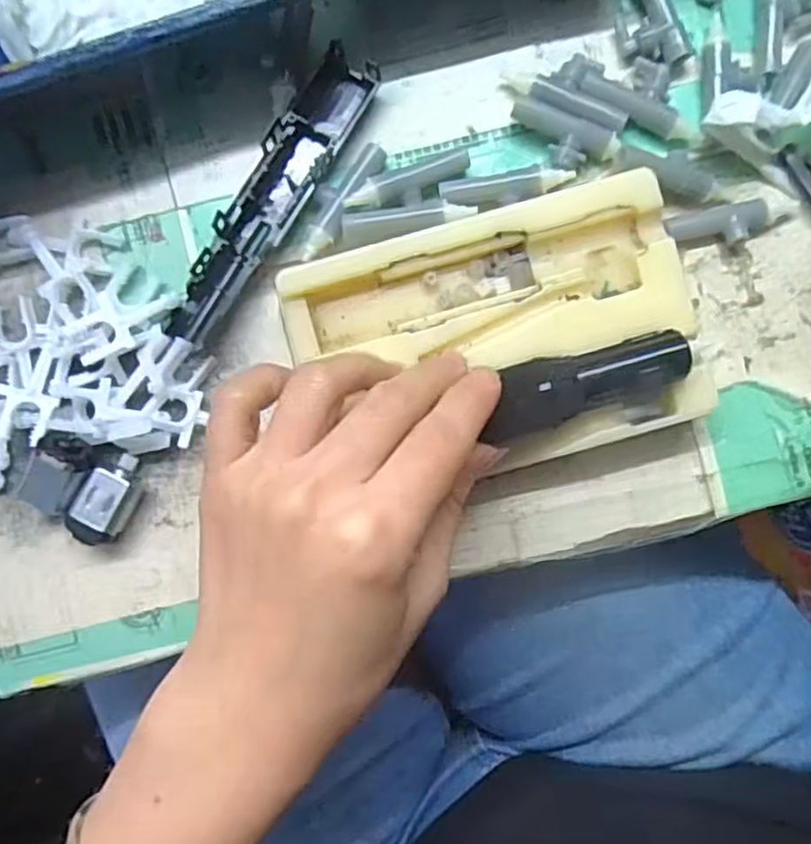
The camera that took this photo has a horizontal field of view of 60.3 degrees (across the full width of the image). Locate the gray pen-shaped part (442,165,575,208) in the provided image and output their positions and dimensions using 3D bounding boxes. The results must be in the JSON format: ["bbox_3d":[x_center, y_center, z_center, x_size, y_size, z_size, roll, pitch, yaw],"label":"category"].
[{"bbox_3d":[0.037,-0.085,0.254,0.047,0.009,0.010,-7,89,0],"label":"gray pen-shaped part"}]

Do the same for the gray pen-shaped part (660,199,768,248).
[{"bbox_3d":[0.117,-0.074,0.261,0.035,0.008,0.015,-8,89,13],"label":"gray pen-shaped part"}]

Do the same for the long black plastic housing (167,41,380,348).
[{"bbox_3d":[-0.048,-0.081,0.257,0.024,0.013,0.118,29,90,0],"label":"long black plastic housing"}]

